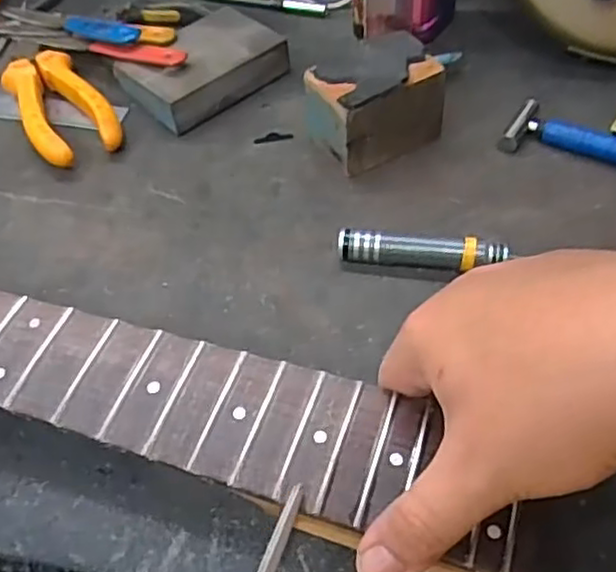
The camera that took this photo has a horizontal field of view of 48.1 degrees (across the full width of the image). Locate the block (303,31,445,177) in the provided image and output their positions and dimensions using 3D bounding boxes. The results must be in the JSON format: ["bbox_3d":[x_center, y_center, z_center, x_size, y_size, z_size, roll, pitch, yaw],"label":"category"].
[{"bbox_3d":[0.040,-0.115,0.424,0.075,0.059,0.053,-24,53,-14],"label":"block"}]

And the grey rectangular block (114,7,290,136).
[{"bbox_3d":[-0.074,-0.153,0.486,0.103,0.029,0.074,-36,57,-22],"label":"grey rectangular block"}]

